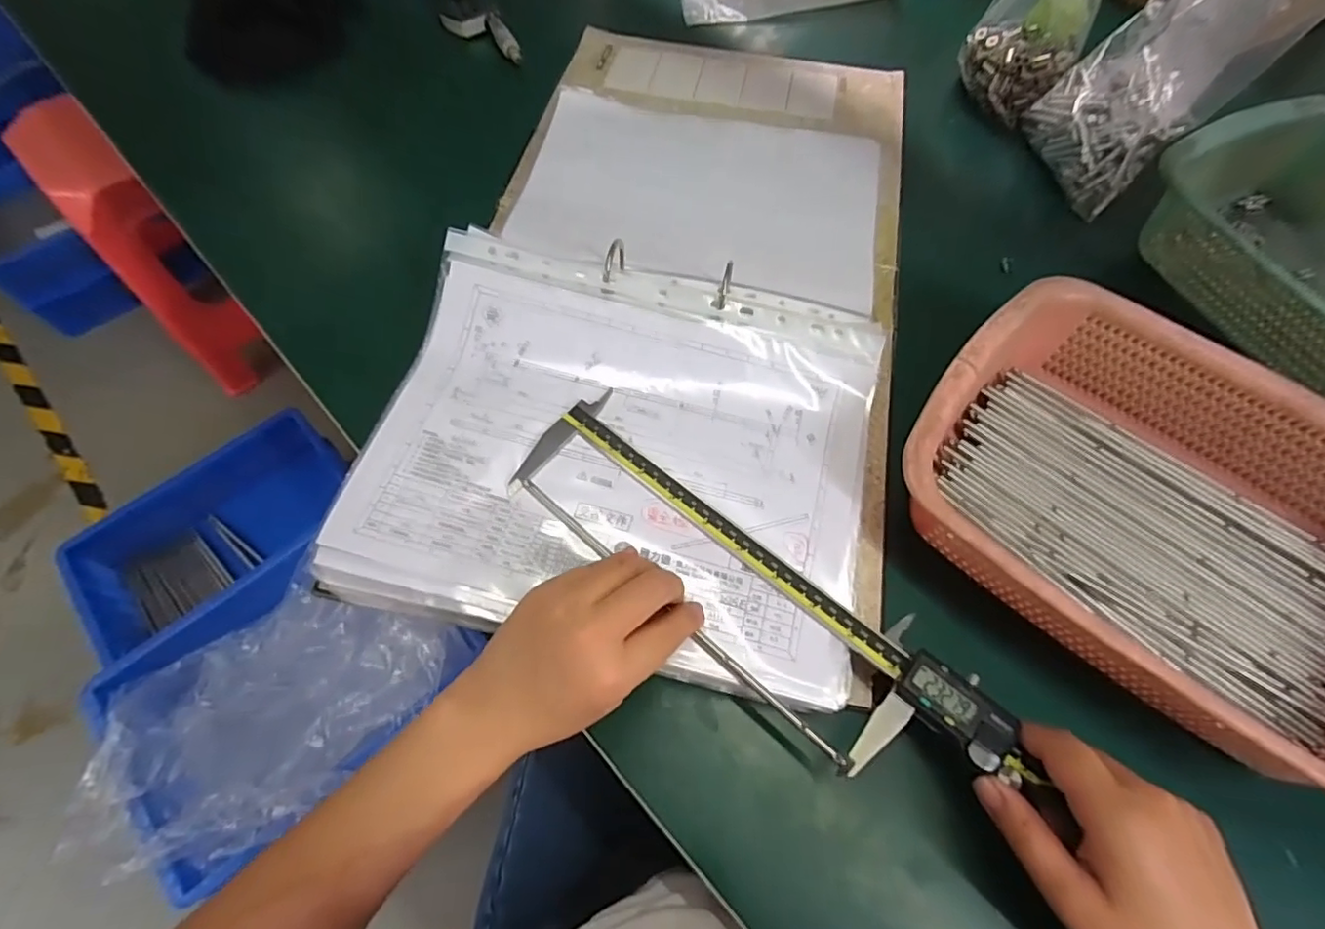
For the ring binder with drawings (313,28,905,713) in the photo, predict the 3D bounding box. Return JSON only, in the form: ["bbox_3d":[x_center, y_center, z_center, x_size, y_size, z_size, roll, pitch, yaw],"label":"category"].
[{"bbox_3d":[0.017,-0.160,0.461,0.334,0.057,0.608,11,64,3],"label":"ring binder with drawings"}]

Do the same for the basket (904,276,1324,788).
[{"bbox_3d":[0.299,0.031,0.352,0.295,0.071,0.220,39,69,15],"label":"basket"}]

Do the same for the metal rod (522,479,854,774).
[{"bbox_3d":[0.005,0.082,0.330,0.237,0.010,0.007,38,68,19],"label":"metal rod"}]

